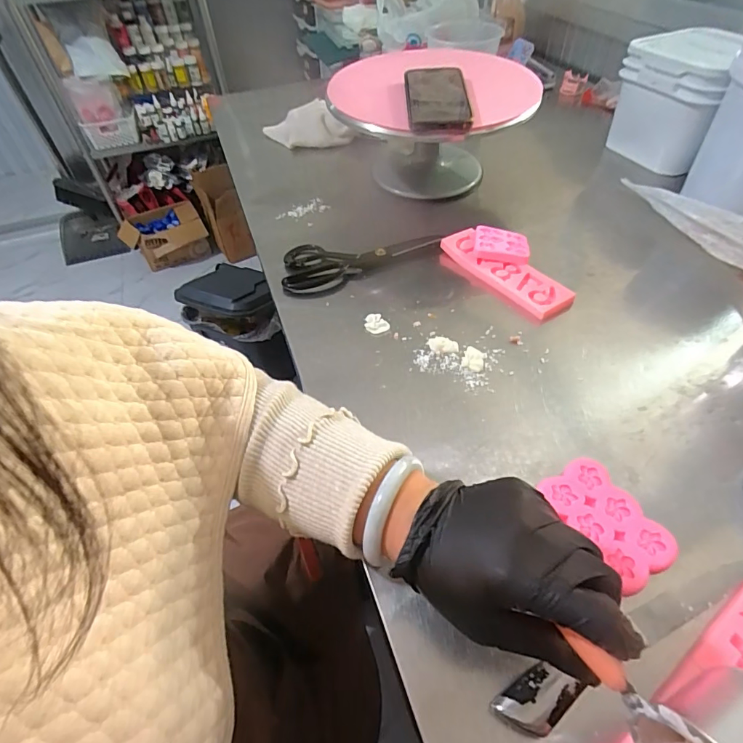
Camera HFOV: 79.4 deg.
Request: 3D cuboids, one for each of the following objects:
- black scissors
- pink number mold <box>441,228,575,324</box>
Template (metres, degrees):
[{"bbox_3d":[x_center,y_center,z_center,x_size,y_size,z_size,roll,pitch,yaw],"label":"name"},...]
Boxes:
[{"bbox_3d":[-0.012,-0.148,0.580,0.207,0.013,0.080,-12,50,-8],"label":"black scissors"},{"bbox_3d":[0.156,-0.121,0.542,0.054,0.018,0.175,-31,55,-21],"label":"pink number mold"}]

